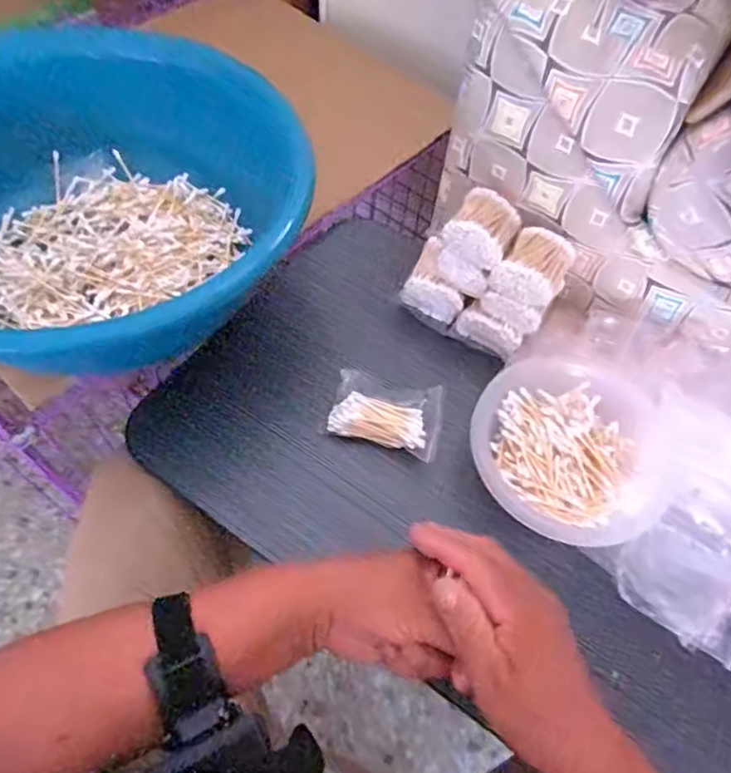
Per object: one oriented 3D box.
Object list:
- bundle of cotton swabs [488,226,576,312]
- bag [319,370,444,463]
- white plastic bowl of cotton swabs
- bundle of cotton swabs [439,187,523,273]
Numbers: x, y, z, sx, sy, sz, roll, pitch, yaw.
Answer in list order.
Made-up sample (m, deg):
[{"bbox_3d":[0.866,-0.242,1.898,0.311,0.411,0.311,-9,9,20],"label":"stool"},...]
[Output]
[{"bbox_3d":[0.161,-0.114,0.552,0.059,0.036,0.075,29,61,13],"label":"bundle of cotton swabs"},{"bbox_3d":[0.018,0.026,0.550,0.103,0.021,0.071,14,59,4],"label":"bag"},{"bbox_3d":[0.182,0.055,0.521,0.171,0.044,0.161,2,58,-3],"label":"white plastic bowl of cotton swabs"},{"bbox_3d":[0.111,-0.146,0.566,0.061,0.061,0.073,24,60,10],"label":"bundle of cotton swabs"}]

